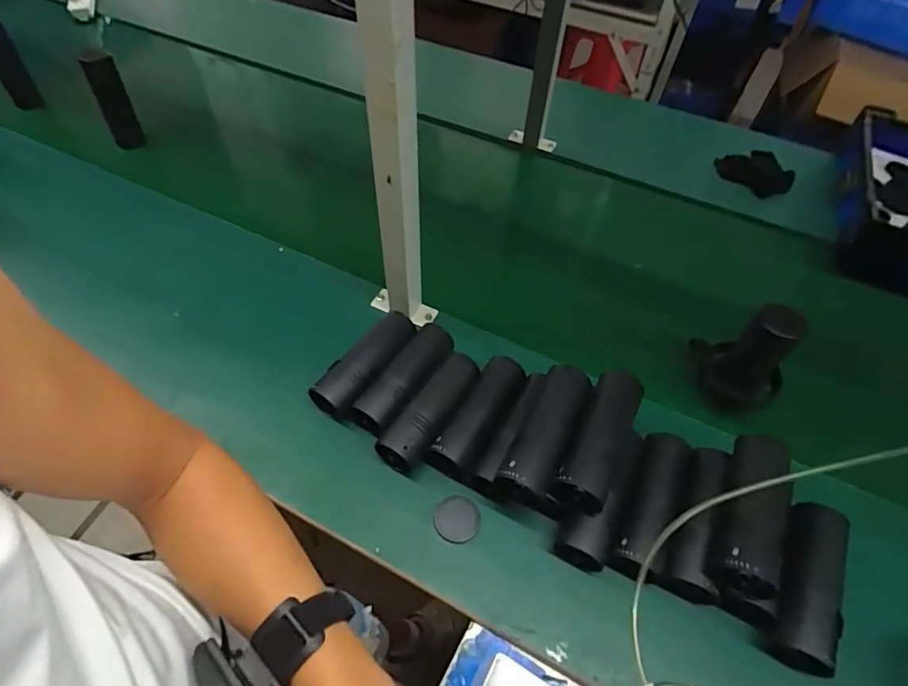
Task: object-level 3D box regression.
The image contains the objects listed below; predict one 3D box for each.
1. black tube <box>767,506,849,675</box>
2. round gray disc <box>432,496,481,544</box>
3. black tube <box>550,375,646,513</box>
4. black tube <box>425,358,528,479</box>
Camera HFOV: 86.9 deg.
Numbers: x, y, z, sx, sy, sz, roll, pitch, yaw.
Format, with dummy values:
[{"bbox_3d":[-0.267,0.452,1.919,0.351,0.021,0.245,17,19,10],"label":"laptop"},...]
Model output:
[{"bbox_3d":[0.368,0.249,0.508,0.059,0.057,0.165,25,56,15],"label":"black tube"},{"bbox_3d":[0.004,0.204,0.554,0.051,0.004,0.050,2,54,-2],"label":"round gray disc"},{"bbox_3d":[0.164,0.105,0.541,0.058,0.063,0.166,24,56,14],"label":"black tube"},{"bbox_3d":[0.035,0.095,0.604,0.064,0.048,0.164,28,57,16],"label":"black tube"}]

